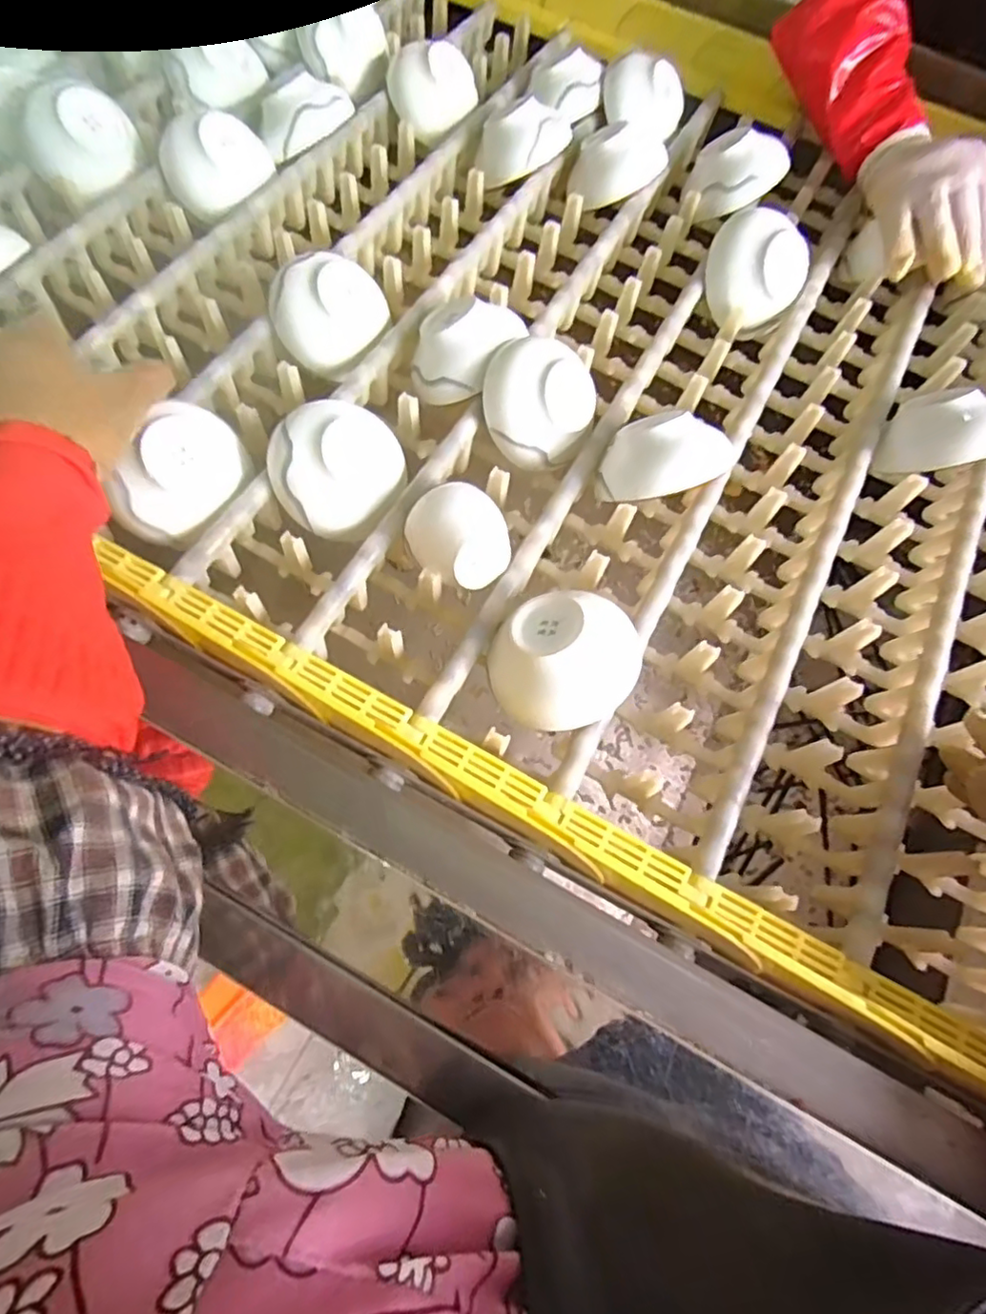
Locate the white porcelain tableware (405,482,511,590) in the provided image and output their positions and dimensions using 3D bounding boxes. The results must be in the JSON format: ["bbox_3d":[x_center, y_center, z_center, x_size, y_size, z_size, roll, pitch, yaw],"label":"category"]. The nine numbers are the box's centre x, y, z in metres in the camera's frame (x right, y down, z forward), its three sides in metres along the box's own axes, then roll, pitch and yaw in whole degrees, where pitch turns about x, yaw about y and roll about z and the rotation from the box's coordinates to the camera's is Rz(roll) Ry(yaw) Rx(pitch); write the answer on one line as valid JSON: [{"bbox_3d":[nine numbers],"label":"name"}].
[{"bbox_3d":[-0.023,-0.091,0.455,0.070,0.032,0.075,-1,69,2],"label":"white porcelain tableware"}]

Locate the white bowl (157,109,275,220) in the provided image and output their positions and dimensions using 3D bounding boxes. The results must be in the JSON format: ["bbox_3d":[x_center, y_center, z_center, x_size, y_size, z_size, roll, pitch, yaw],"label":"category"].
[{"bbox_3d":[-0.269,-0.485,0.605,0.101,0.061,0.101,-1,69,2],"label":"white bowl"}]

